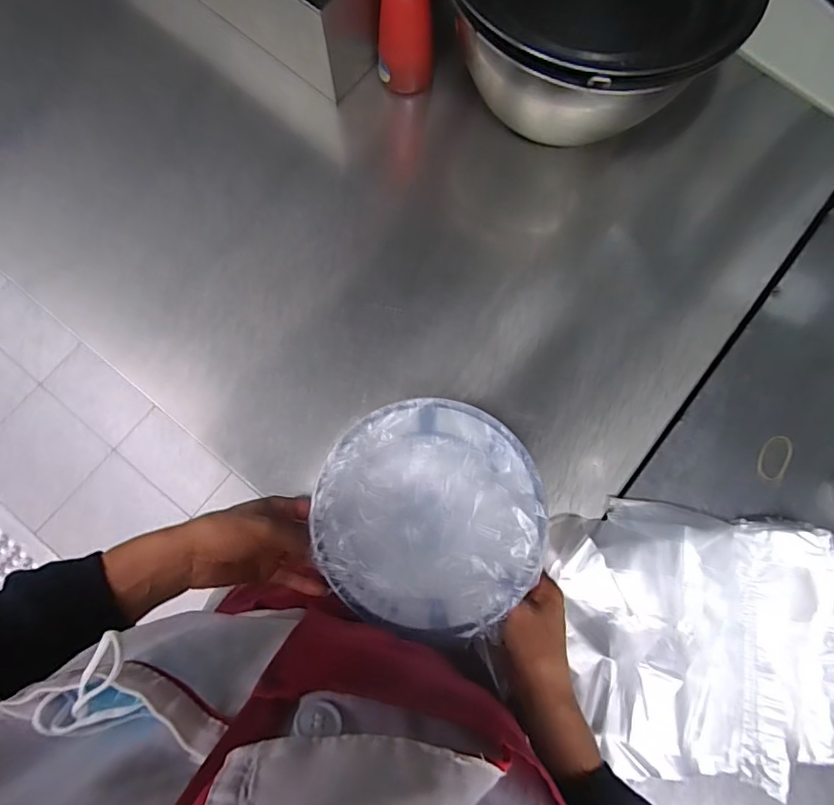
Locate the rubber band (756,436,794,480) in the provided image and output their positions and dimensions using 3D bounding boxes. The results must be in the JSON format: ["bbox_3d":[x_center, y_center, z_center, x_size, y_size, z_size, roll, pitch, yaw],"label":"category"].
[{"bbox_3d":[0.381,0.058,0.530,0.031,0.004,0.051,27,80,4],"label":"rubber band"}]

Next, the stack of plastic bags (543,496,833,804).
[{"bbox_3d":[0.272,0.222,0.481,0.260,0.045,0.241,-3,79,-2],"label":"stack of plastic bags"}]

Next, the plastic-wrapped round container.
[{"bbox_3d":[0.013,0.097,0.442,0.198,0.038,0.194,0,79,-1],"label":"plastic-wrapped round container"}]

